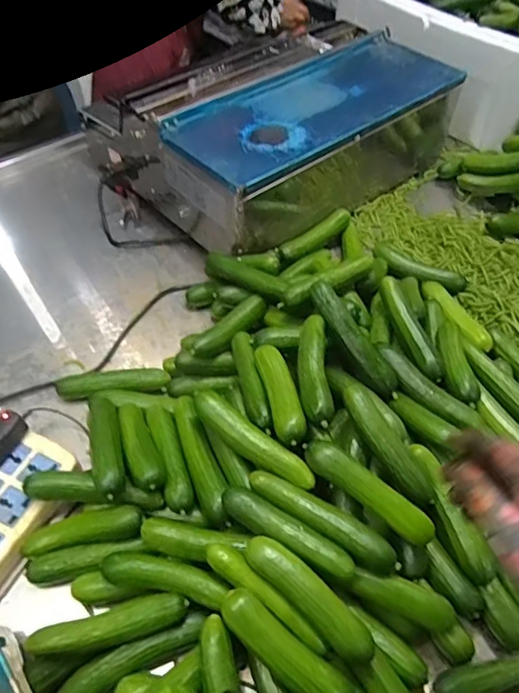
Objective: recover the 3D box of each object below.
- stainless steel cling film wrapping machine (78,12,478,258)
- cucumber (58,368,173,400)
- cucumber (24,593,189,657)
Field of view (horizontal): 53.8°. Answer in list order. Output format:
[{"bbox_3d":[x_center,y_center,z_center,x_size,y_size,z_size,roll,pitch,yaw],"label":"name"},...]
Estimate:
[{"bbox_3d":[0.067,-0.376,0.878,0.559,0.181,0.325,-34,60,-26],"label":"stainless steel cling film wrapping machine"},{"bbox_3d":[-0.178,0.049,0.625,0.134,0.027,0.031,-5,52,-6],"label":"cucumber"},{"bbox_3d":[-0.127,0.242,0.438,0.129,0.034,0.026,-12,53,-12],"label":"cucumber"}]

